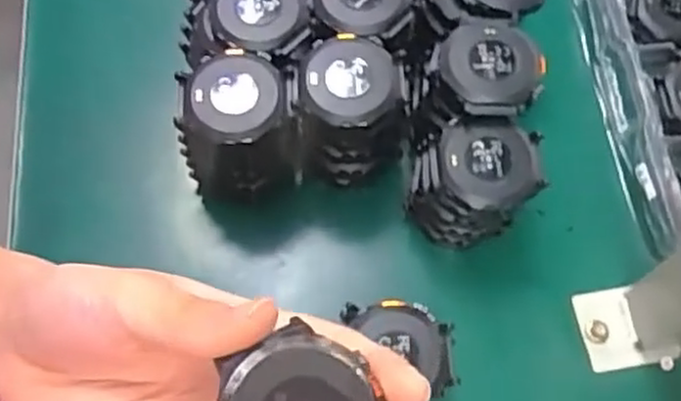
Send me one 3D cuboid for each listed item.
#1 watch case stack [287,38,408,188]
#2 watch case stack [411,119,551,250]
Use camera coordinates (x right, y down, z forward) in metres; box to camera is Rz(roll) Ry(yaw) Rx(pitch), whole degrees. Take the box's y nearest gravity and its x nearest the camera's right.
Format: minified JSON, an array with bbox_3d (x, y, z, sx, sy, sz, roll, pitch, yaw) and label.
[{"bbox_3d":[0.003,-0.040,0.378,0.054,0.071,0.058,-3,67,-1],"label":"watch case stack"},{"bbox_3d":[0.065,-0.005,0.375,0.058,0.064,0.043,10,67,4],"label":"watch case stack"}]

